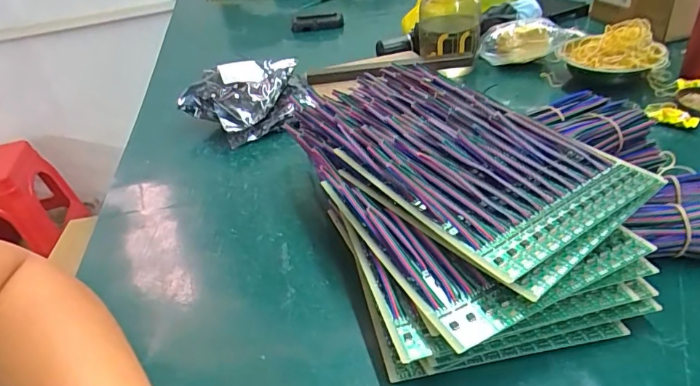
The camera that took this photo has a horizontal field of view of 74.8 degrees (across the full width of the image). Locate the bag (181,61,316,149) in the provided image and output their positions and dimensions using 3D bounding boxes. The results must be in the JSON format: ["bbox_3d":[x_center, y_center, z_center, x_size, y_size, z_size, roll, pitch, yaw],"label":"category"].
[{"bbox_3d":[-0.134,-0.118,0.600,0.165,0.076,0.106,-16,37,-14],"label":"bag"}]

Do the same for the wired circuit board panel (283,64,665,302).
[{"bbox_3d":[0.078,-0.041,0.386,0.151,0.037,0.282,-27,41,-27],"label":"wired circuit board panel"}]

